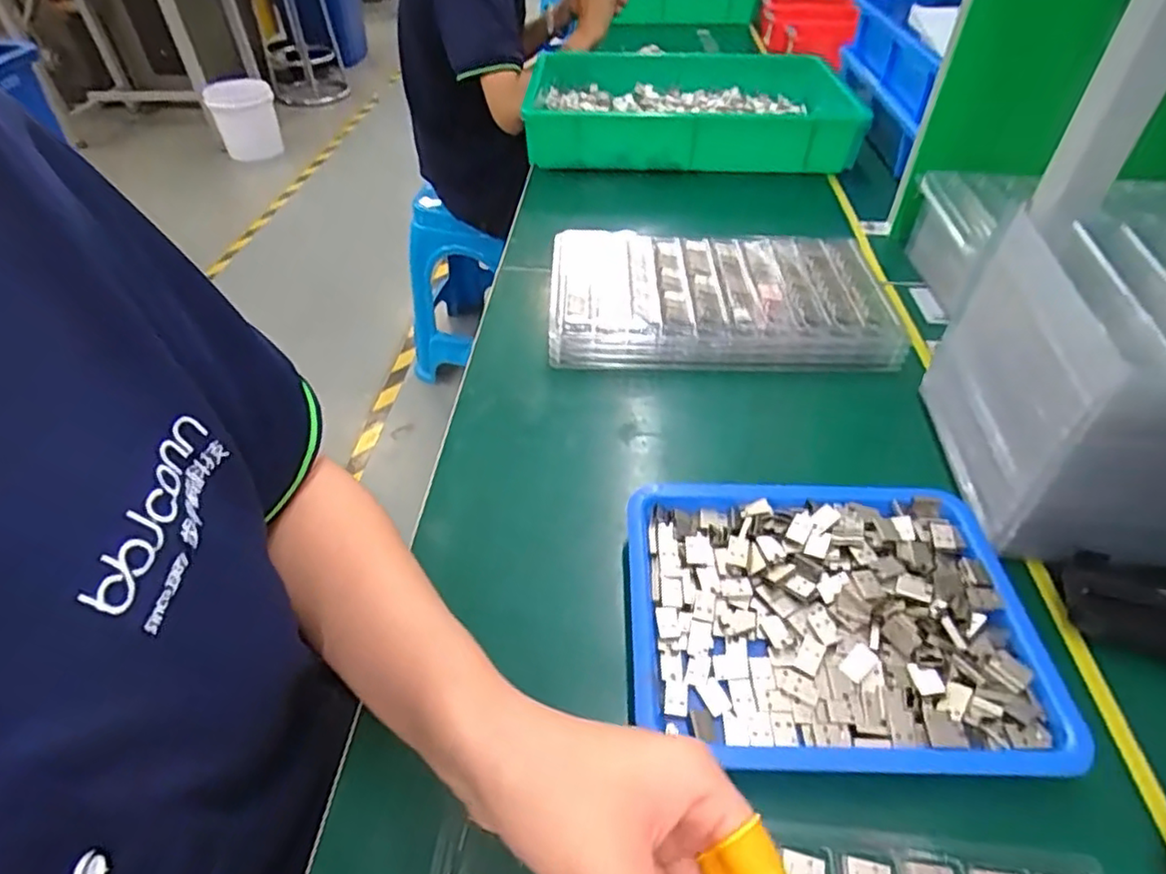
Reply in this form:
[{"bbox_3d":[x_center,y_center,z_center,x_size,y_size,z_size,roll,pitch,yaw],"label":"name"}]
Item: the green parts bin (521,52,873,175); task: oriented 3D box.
[{"bbox_3d":[0.147,-0.484,0.947,0.438,0.086,0.347,1,44,2],"label":"green parts bin"}]

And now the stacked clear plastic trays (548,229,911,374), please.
[{"bbox_3d":[0.122,-0.129,0.594,0.297,0.049,0.169,3,44,3],"label":"stacked clear plastic trays"}]

